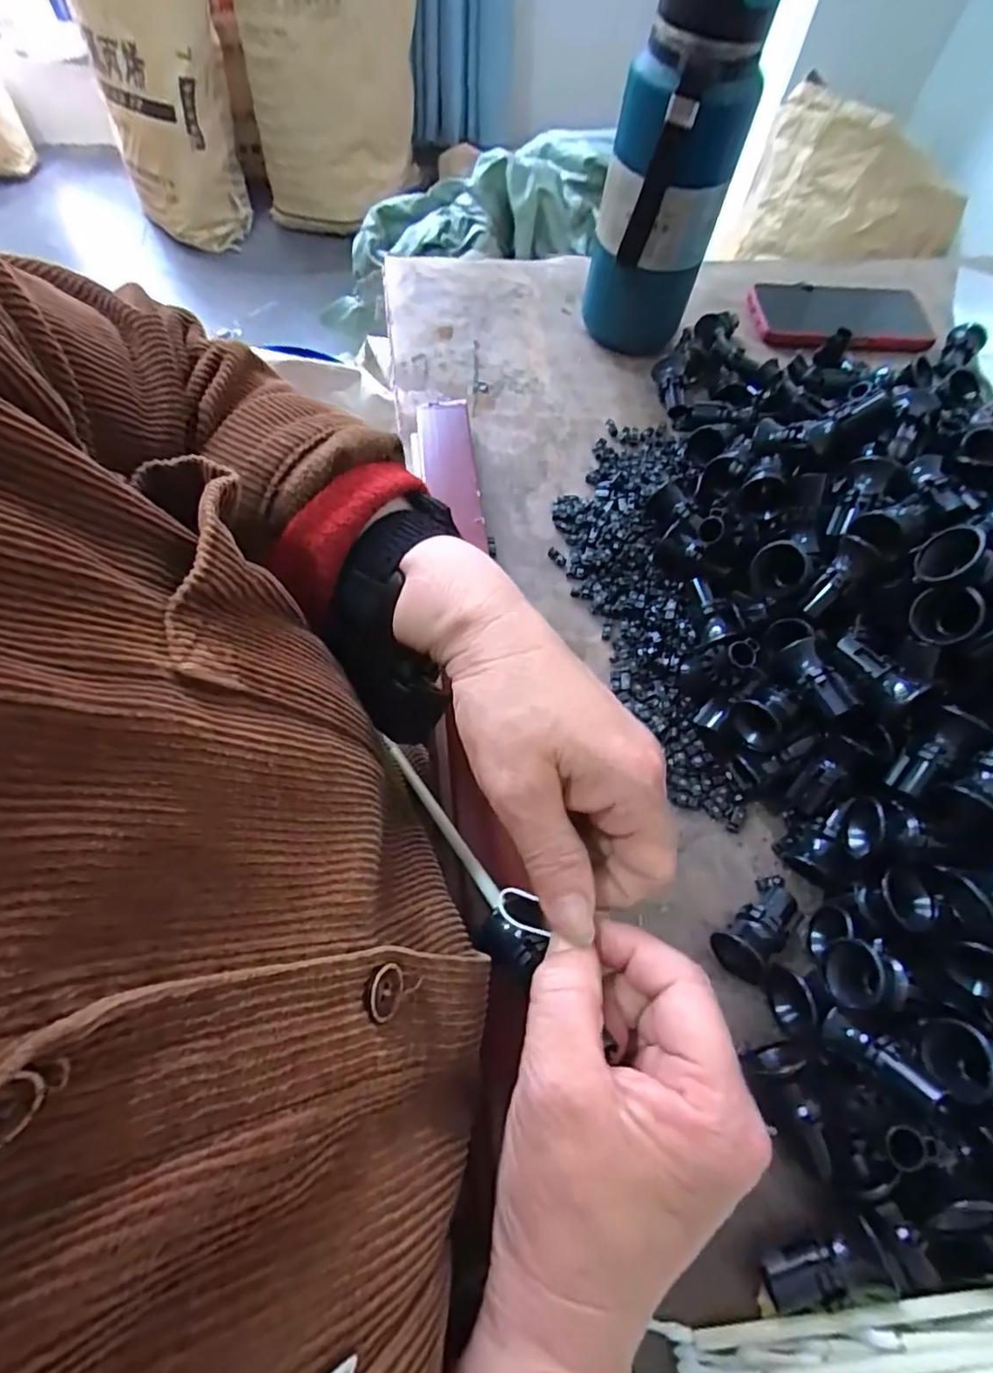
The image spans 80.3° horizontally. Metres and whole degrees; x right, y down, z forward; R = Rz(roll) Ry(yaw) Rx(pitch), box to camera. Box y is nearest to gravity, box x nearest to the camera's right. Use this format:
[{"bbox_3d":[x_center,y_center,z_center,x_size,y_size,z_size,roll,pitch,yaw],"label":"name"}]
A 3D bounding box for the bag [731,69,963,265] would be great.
[{"bbox_3d":[0.559,-0.772,0.910,0.293,0.152,0.192,20,62,6],"label":"bag"}]

